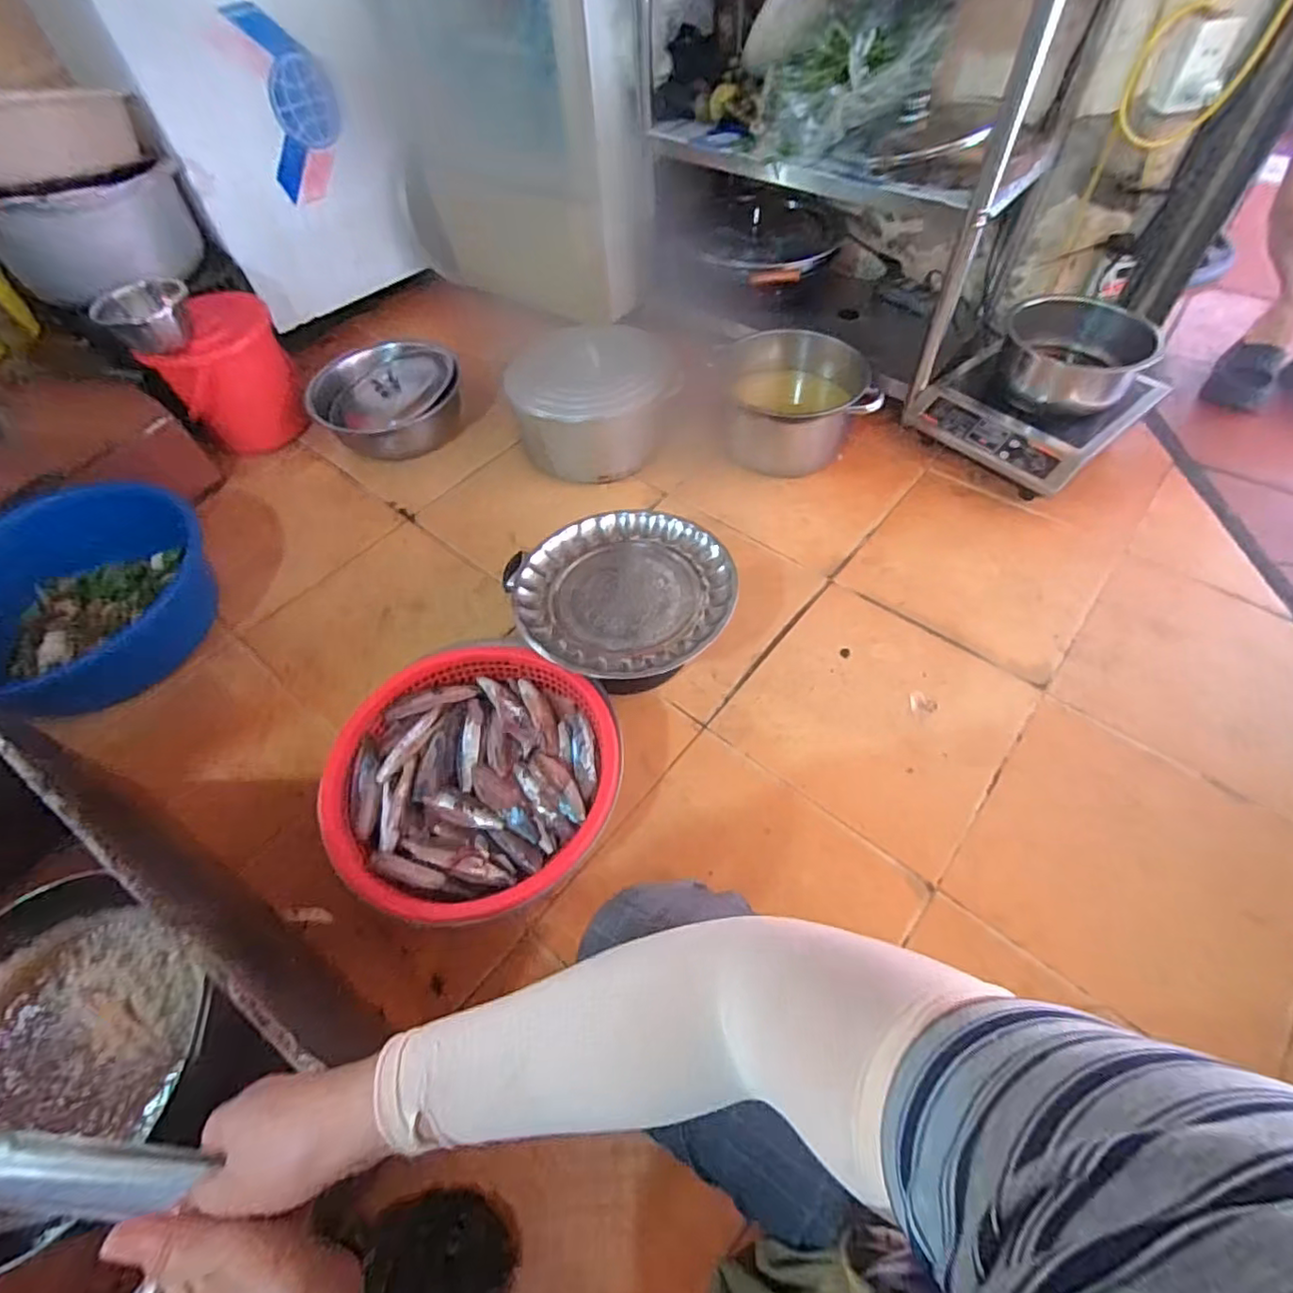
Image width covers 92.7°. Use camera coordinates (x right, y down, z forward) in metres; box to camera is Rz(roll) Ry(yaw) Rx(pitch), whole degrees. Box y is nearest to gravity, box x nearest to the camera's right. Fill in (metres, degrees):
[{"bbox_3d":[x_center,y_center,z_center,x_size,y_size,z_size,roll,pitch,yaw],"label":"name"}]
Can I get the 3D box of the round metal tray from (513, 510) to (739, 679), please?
[{"bbox_3d":[-0.032,-0.089,0.926,0.307,0.042,0.327,-1,55,1],"label":"round metal tray"}]

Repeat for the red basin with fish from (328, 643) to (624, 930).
[{"bbox_3d":[-0.242,0.176,0.889,0.374,0.125,0.366,-2,55,2],"label":"red basin with fish"}]

